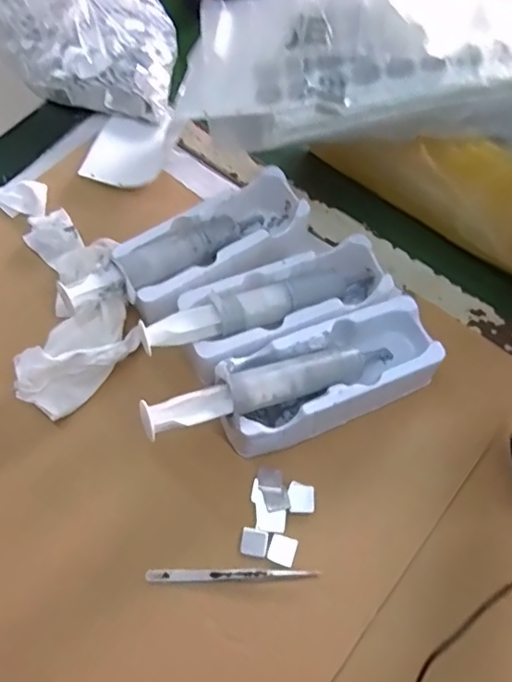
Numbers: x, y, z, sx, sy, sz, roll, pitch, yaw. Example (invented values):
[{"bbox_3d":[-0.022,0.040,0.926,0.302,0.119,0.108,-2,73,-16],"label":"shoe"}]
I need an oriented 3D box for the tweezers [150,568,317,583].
[{"bbox_3d":[-0.018,0.179,0.397,0.129,0.012,0.008,-1,65,-1],"label":"tweezers"}]

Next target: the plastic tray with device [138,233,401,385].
[{"bbox_3d":[0.011,-0.028,0.458,0.223,0.055,0.079,-26,69,-11],"label":"plastic tray with device"}]

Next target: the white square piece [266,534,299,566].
[{"bbox_3d":[0.021,0.162,0.404,0.021,0.004,0.021,17,66,7],"label":"white square piece"}]

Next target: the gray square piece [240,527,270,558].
[{"bbox_3d":[-0.001,0.157,0.405,0.021,0.004,0.019,12,65,5],"label":"gray square piece"}]

